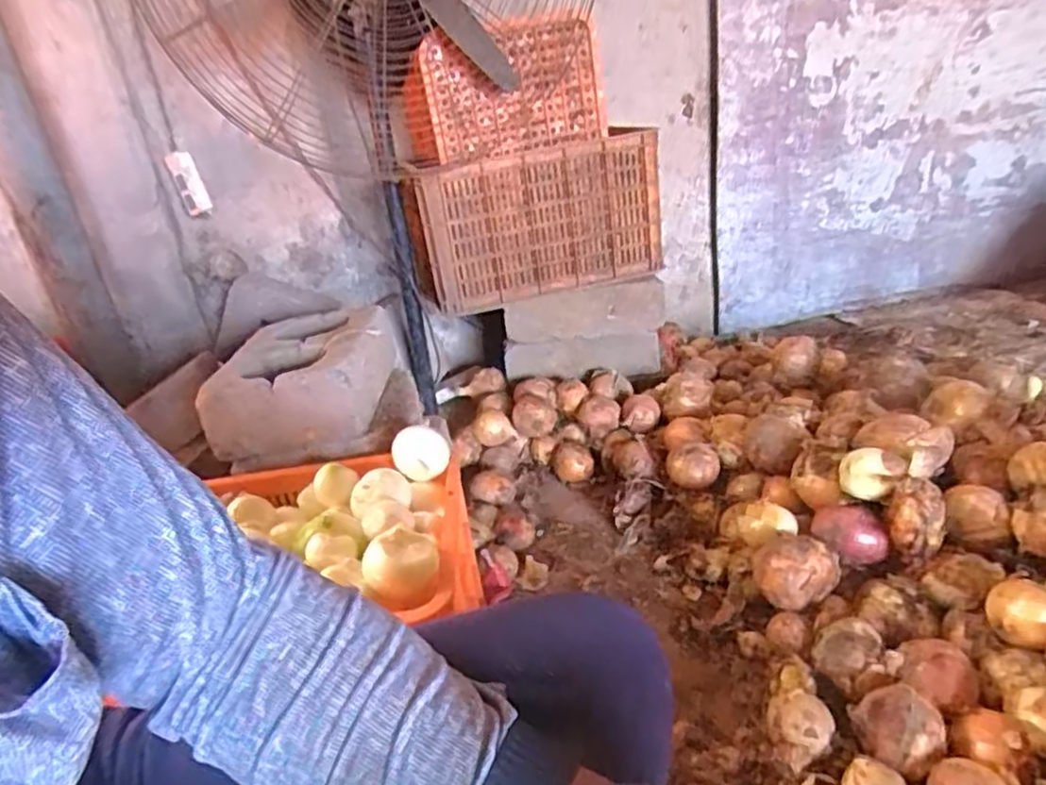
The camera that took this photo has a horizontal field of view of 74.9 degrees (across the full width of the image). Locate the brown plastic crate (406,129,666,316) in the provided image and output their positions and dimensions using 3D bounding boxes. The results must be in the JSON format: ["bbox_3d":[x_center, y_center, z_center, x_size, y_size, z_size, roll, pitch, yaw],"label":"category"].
[{"bbox_3d":[0.022,-0.366,1.461,0.524,0.295,0.214,-10,26,-4],"label":"brown plastic crate"}]

